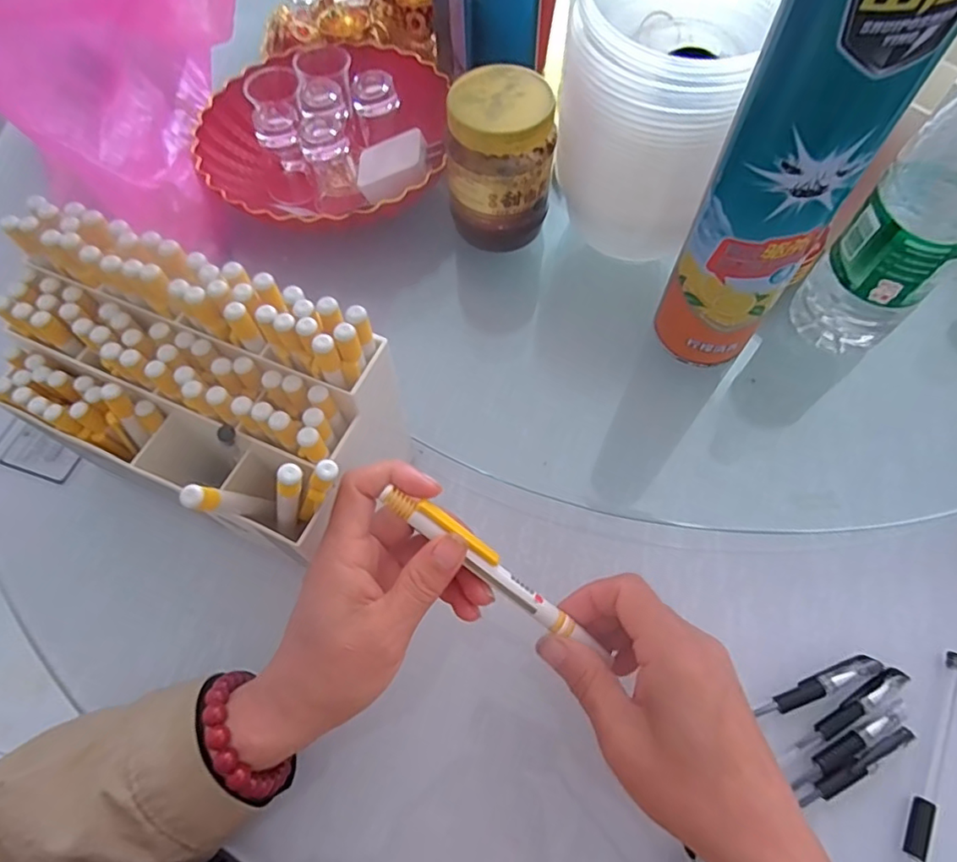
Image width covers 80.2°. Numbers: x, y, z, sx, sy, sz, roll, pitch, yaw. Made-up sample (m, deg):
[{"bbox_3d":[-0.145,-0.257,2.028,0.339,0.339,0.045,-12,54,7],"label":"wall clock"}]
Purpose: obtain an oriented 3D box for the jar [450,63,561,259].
[{"bbox_3d":[0.017,-0.189,0.405,0.070,0.098,0.067,3,64,2],"label":"jar"}]

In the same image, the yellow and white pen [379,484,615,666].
[{"bbox_3d":[0.011,0.068,0.268,0.129,0.014,0.012,39,67,-6],"label":"yellow and white pen"}]

